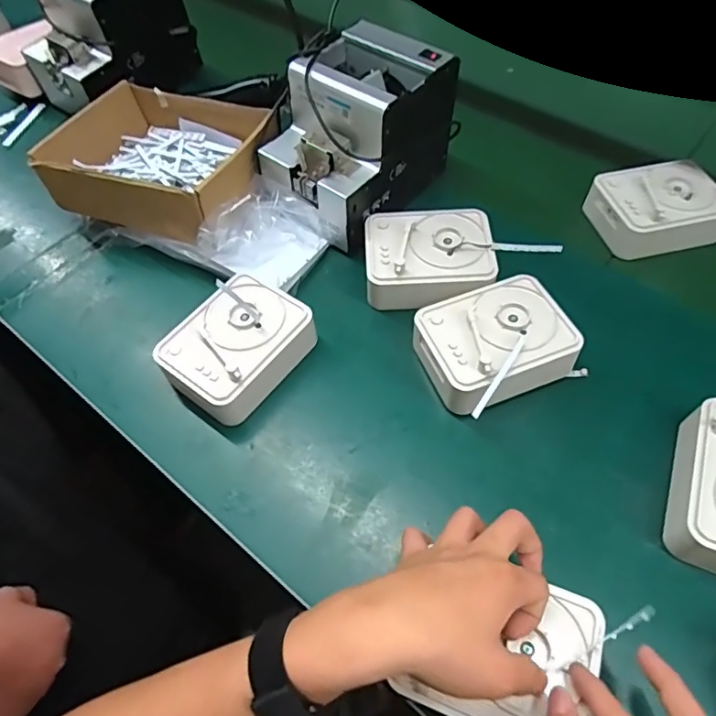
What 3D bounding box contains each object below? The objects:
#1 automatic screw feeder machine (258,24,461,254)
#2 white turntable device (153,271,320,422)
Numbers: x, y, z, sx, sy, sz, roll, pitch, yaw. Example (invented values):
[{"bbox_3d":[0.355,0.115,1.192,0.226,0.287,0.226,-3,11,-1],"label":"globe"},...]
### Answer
[{"bbox_3d":[0.000,-0.239,0.578,0.139,0.130,0.183,34,63,22],"label":"automatic screw feeder machine"},{"bbox_3d":[-0.115,-0.012,0.502,0.096,0.054,0.128,33,63,21],"label":"white turntable device"}]

